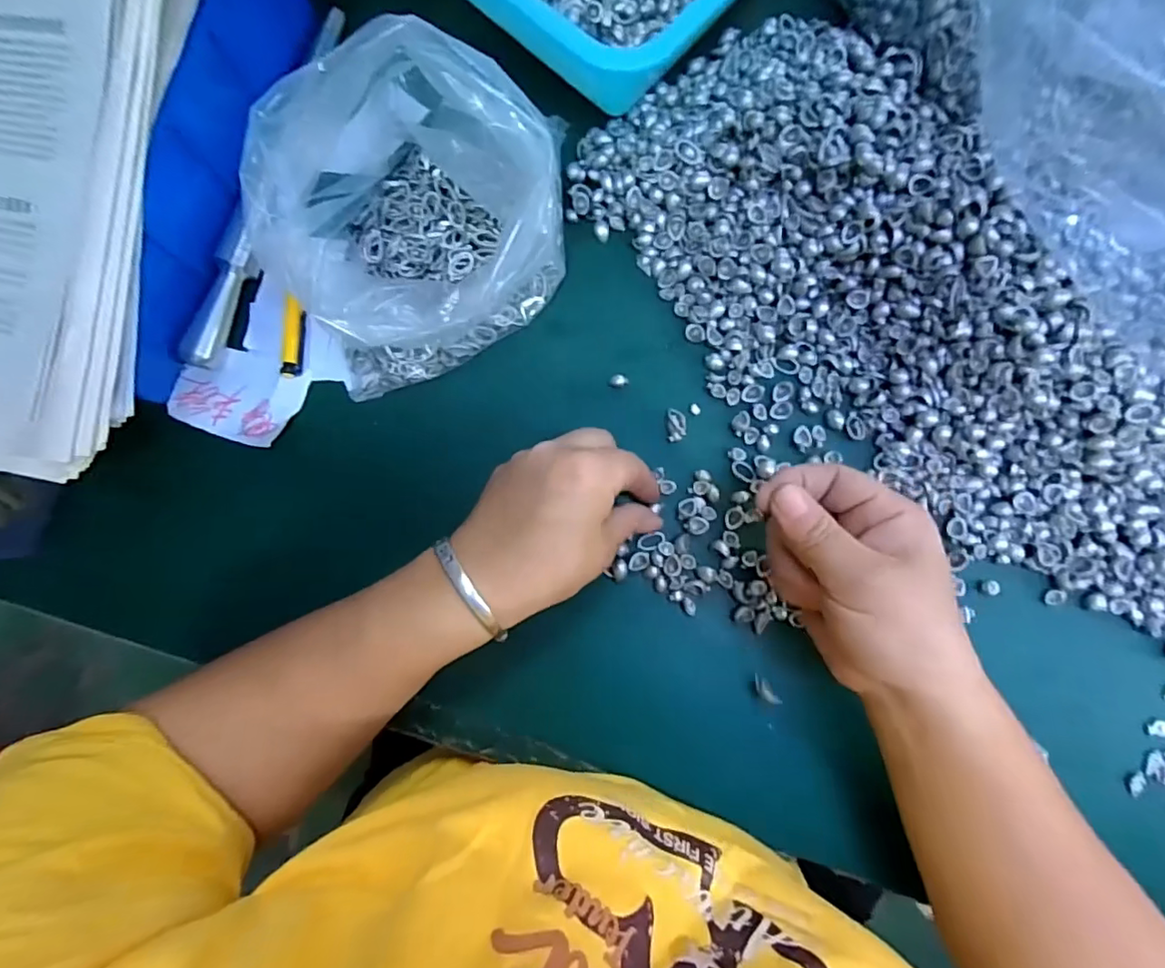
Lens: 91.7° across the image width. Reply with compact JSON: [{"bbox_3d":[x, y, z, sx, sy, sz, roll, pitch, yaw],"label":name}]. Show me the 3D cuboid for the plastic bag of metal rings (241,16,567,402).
[{"bbox_3d":[-0.087,-0.145,0.296,0.146,0.091,0.183,10,85,3],"label":"plastic bag of metal rings"}]

